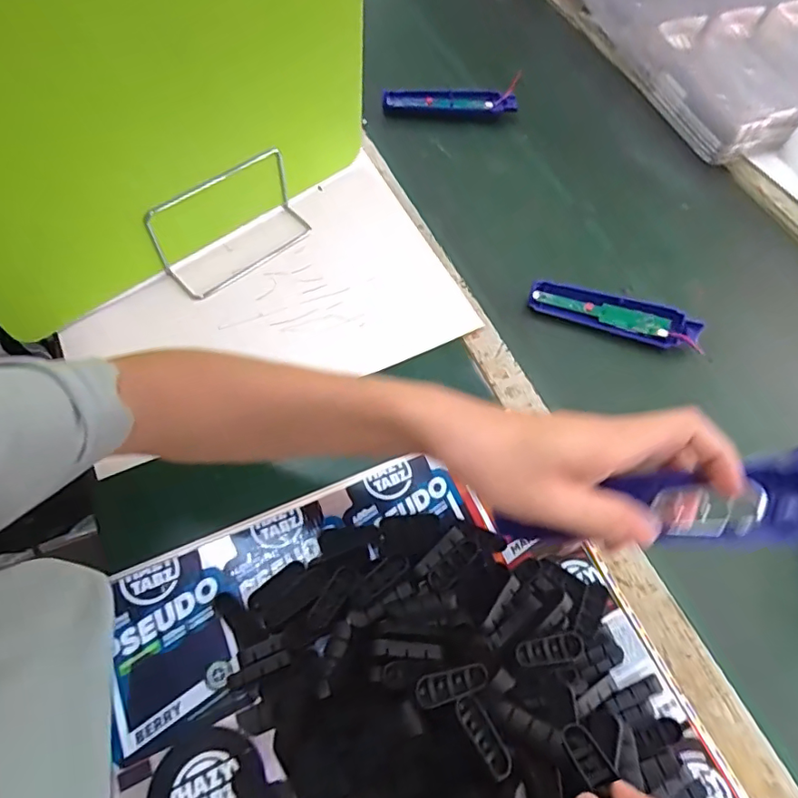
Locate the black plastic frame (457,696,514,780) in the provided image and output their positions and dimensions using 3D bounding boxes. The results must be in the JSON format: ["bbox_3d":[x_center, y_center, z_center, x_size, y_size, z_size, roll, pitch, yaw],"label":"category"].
[{"bbox_3d":[0.053,0.207,0.326,0.017,0.013,0.046,-28,69,-17],"label":"black plastic frame"}]

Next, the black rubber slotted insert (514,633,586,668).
[{"bbox_3d":[0.102,0.169,0.356,0.050,0.005,0.017,-2,63,-16],"label":"black rubber slotted insert"}]

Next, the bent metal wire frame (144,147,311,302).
[{"bbox_3d":[-0.160,-0.175,0.514,0.153,0.083,0.063,-40,73,-21],"label":"bent metal wire frame"}]

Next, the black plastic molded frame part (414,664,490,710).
[{"bbox_3d":[0.033,0.178,0.329,0.049,0.007,0.017,-5,61,-22],"label":"black plastic molded frame part"}]

